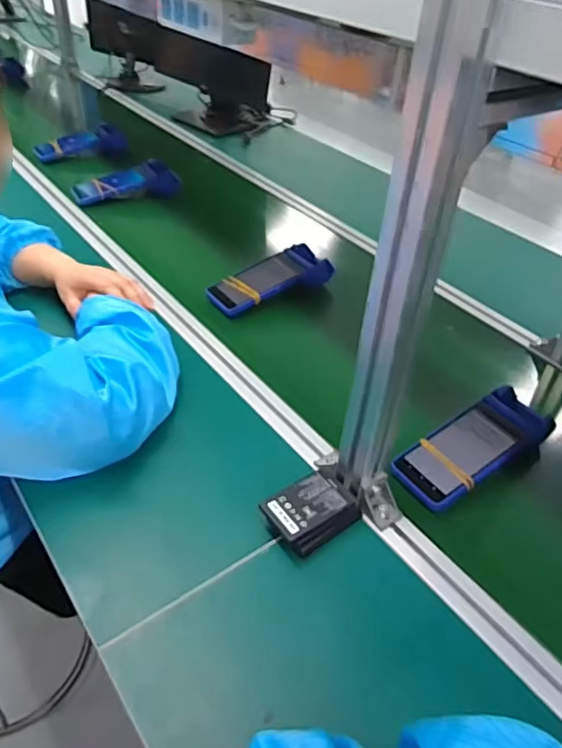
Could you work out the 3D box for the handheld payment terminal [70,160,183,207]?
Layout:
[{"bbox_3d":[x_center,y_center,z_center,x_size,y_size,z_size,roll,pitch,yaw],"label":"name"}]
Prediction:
[{"bbox_3d":[-0.336,-0.413,1.263,0.231,0.056,0.066,-17,45,-22],"label":"handheld payment terminal"}]

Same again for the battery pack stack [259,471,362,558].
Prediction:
[{"bbox_3d":[0.033,0.149,0.629,0.099,0.027,0.067,-27,50,-30],"label":"battery pack stack"}]

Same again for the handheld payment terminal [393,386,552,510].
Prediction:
[{"bbox_3d":[0.242,0.092,0.726,0.217,0.047,0.087,-22,47,-27],"label":"handheld payment terminal"}]

